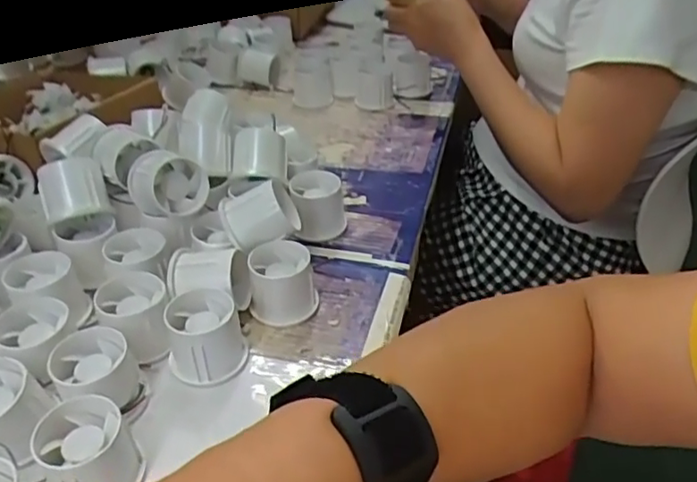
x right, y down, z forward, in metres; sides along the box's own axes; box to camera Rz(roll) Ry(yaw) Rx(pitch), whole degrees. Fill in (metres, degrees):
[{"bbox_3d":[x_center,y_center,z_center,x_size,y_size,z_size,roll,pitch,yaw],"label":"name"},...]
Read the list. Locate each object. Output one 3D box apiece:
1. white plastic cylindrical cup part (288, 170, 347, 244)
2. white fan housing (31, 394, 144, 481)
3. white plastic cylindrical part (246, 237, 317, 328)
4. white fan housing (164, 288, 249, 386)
[{"bbox_3d":[-0.029,-0.034,0.574,0.051,0.053,0.047,-1,36,1],"label":"white plastic cylindrical cup part"},{"bbox_3d":[-0.159,0.129,0.358,0.048,0.046,0.050,-1,36,1],"label":"white fan housing"},{"bbox_3d":[-0.055,0.035,0.484,0.052,0.051,0.049,-1,36,1],"label":"white plastic cylindrical part"},{"bbox_3d":[-0.106,0.071,0.436,0.055,0.047,0.051,-1,36,1],"label":"white fan housing"}]

